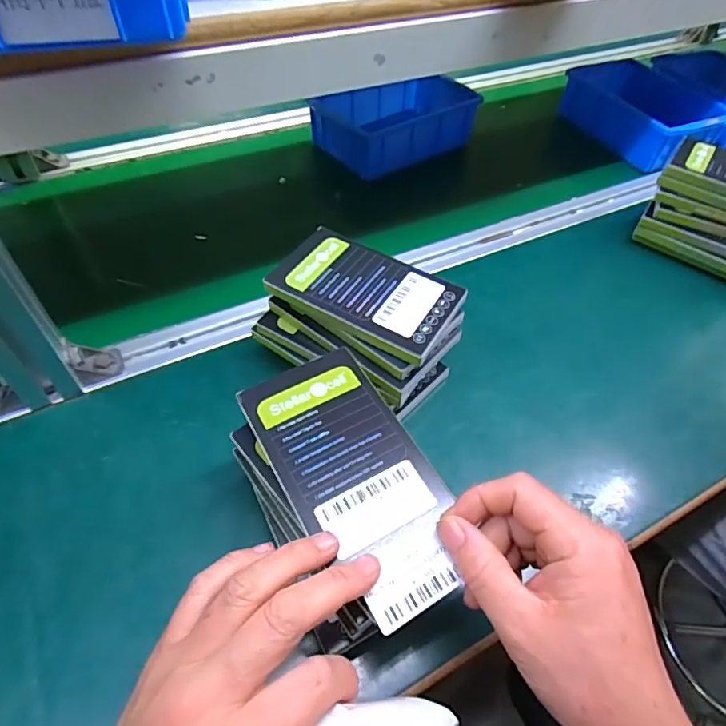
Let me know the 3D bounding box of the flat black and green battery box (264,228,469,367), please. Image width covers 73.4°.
[{"bbox_3d":[0.000,-0.053,0.363,0.132,0.011,0.081,27,55,17],"label":"flat black and green battery box"}]

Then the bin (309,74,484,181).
[{"bbox_3d":[0.040,-0.321,0.642,0.201,0.057,0.130,-26,57,-22],"label":"bin"}]

